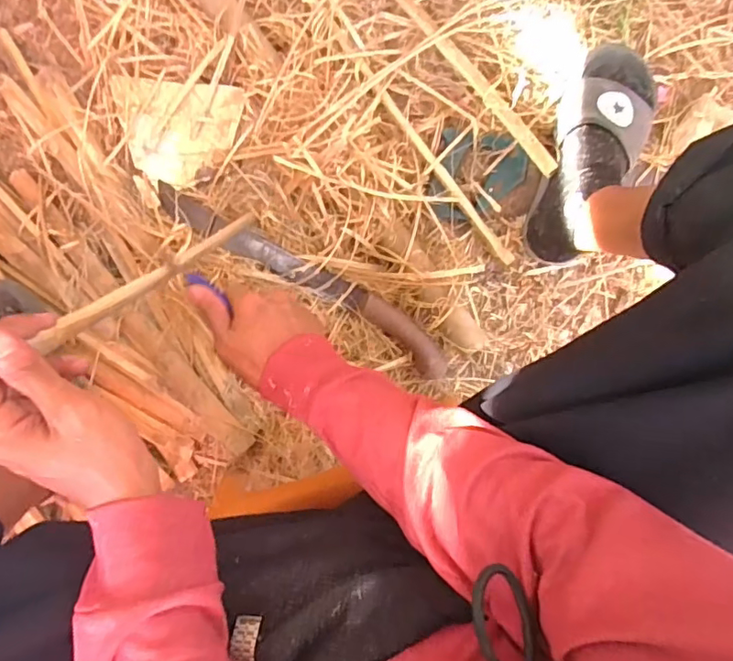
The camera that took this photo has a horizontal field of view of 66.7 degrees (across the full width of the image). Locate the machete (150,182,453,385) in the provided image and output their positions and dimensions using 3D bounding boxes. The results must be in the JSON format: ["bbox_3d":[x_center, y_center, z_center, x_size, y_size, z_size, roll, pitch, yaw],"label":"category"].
[{"bbox_3d":[-0.076,-0.066,0.679,0.406,0.033,0.048,32,91,4],"label":"machete"}]

